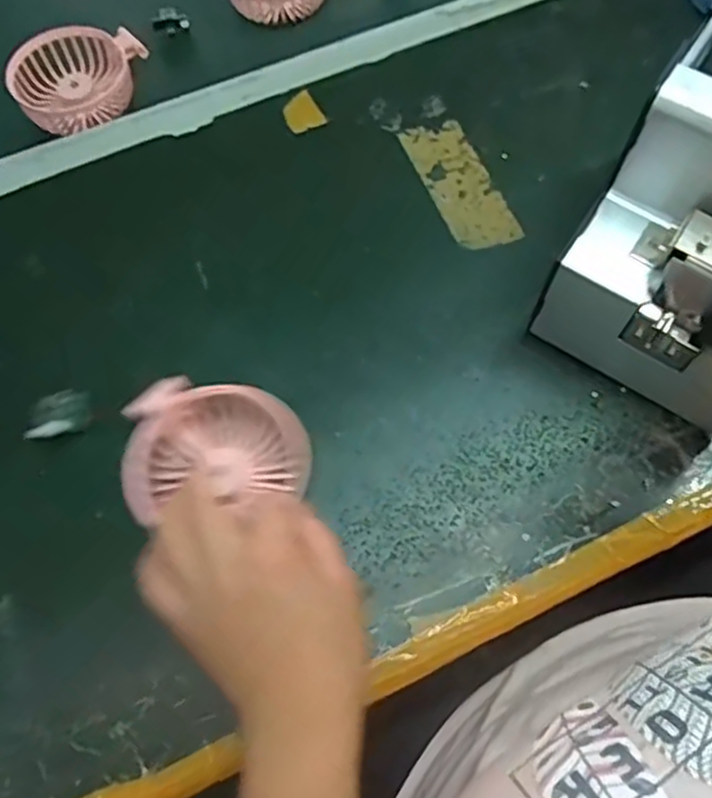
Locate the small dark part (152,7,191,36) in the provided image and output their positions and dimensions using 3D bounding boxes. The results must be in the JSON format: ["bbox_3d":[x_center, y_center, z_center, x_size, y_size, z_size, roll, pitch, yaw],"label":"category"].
[{"bbox_3d":[-0.152,-0.309,0.558,0.029,0.020,0.008,-16,64,-9],"label":"small dark part"}]

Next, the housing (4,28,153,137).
[{"bbox_3d":[-0.214,-0.246,0.523,0.081,0.026,0.089,0,66,1],"label":"housing"}]

